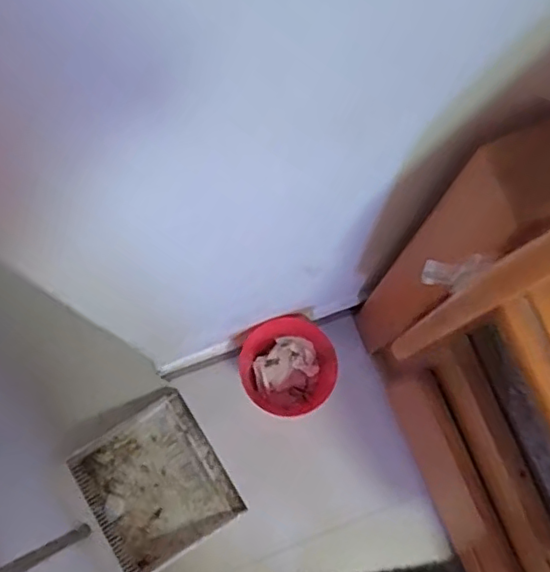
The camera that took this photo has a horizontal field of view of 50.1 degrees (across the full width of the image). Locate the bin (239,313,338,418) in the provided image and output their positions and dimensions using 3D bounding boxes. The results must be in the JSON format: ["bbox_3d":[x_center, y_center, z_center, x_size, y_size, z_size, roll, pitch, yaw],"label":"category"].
[{"bbox_3d":[0.027,0.130,0.952,0.157,0.152,0.148,0,77,0],"label":"bin"}]

